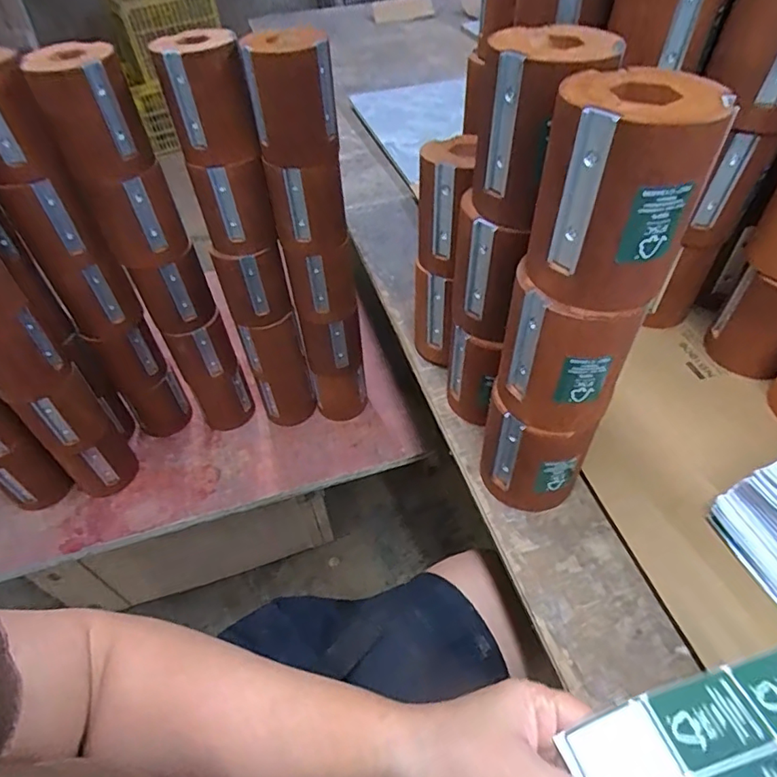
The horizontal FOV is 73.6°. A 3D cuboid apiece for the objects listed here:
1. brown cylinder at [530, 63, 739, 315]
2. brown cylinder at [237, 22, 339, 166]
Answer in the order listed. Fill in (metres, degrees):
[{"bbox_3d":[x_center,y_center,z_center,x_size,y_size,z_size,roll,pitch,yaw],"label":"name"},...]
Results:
[{"bbox_3d":[0.121,-0.107,0.279,0.083,0.097,0.081,14,51,17],"label":"brown cylinder"},{"bbox_3d":[-0.095,-0.287,0.514,0.082,0.101,0.077,-8,48,-3],"label":"brown cylinder"}]

